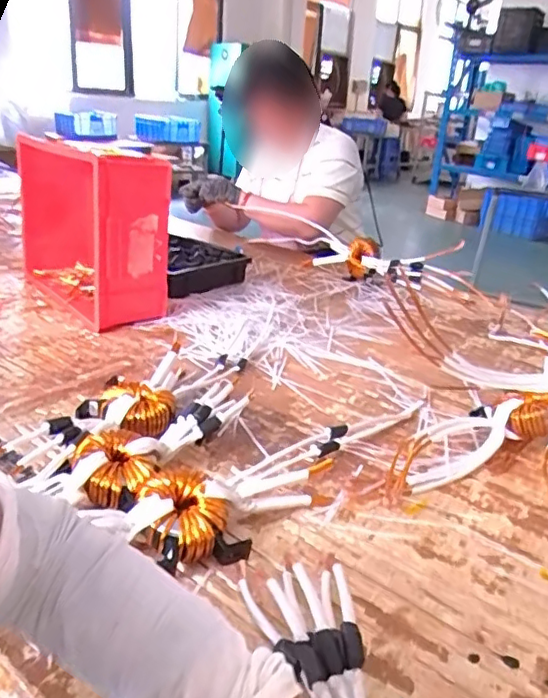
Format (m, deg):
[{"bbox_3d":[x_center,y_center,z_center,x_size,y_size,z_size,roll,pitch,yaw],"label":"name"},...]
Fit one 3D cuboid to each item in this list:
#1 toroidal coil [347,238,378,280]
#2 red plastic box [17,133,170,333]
[{"bbox_3d":[0.217,-0.213,1.419,0.042,0.097,0.090,-15,30,-36],"label":"toroidal coil"},{"bbox_3d":[-0.370,-0.241,1.151,0.150,0.287,0.423,-17,31,-37],"label":"red plastic box"}]

